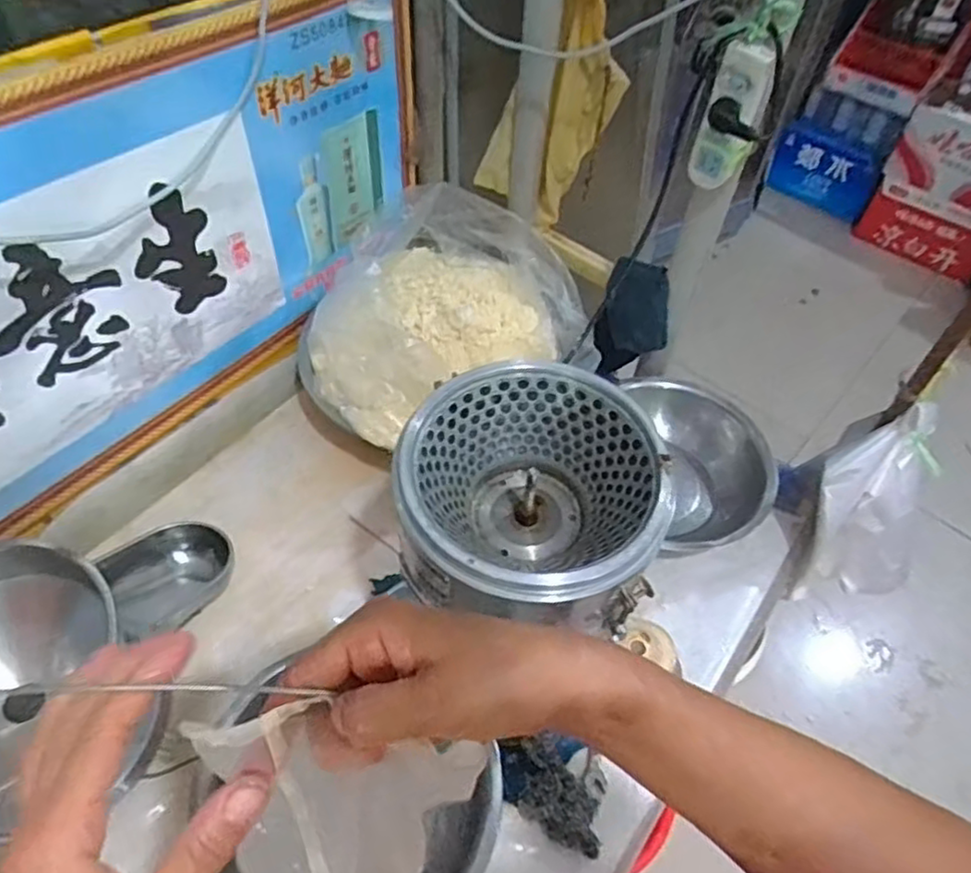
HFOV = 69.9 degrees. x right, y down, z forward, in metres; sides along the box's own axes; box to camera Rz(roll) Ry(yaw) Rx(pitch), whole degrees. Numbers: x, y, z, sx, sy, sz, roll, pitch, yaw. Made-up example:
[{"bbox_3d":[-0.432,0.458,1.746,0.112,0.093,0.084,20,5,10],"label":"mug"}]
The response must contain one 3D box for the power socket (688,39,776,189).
[{"bbox_3d":[0.293,-0.379,0.827,0.064,0.170,0.028,19,54,11],"label":"power socket"}]

